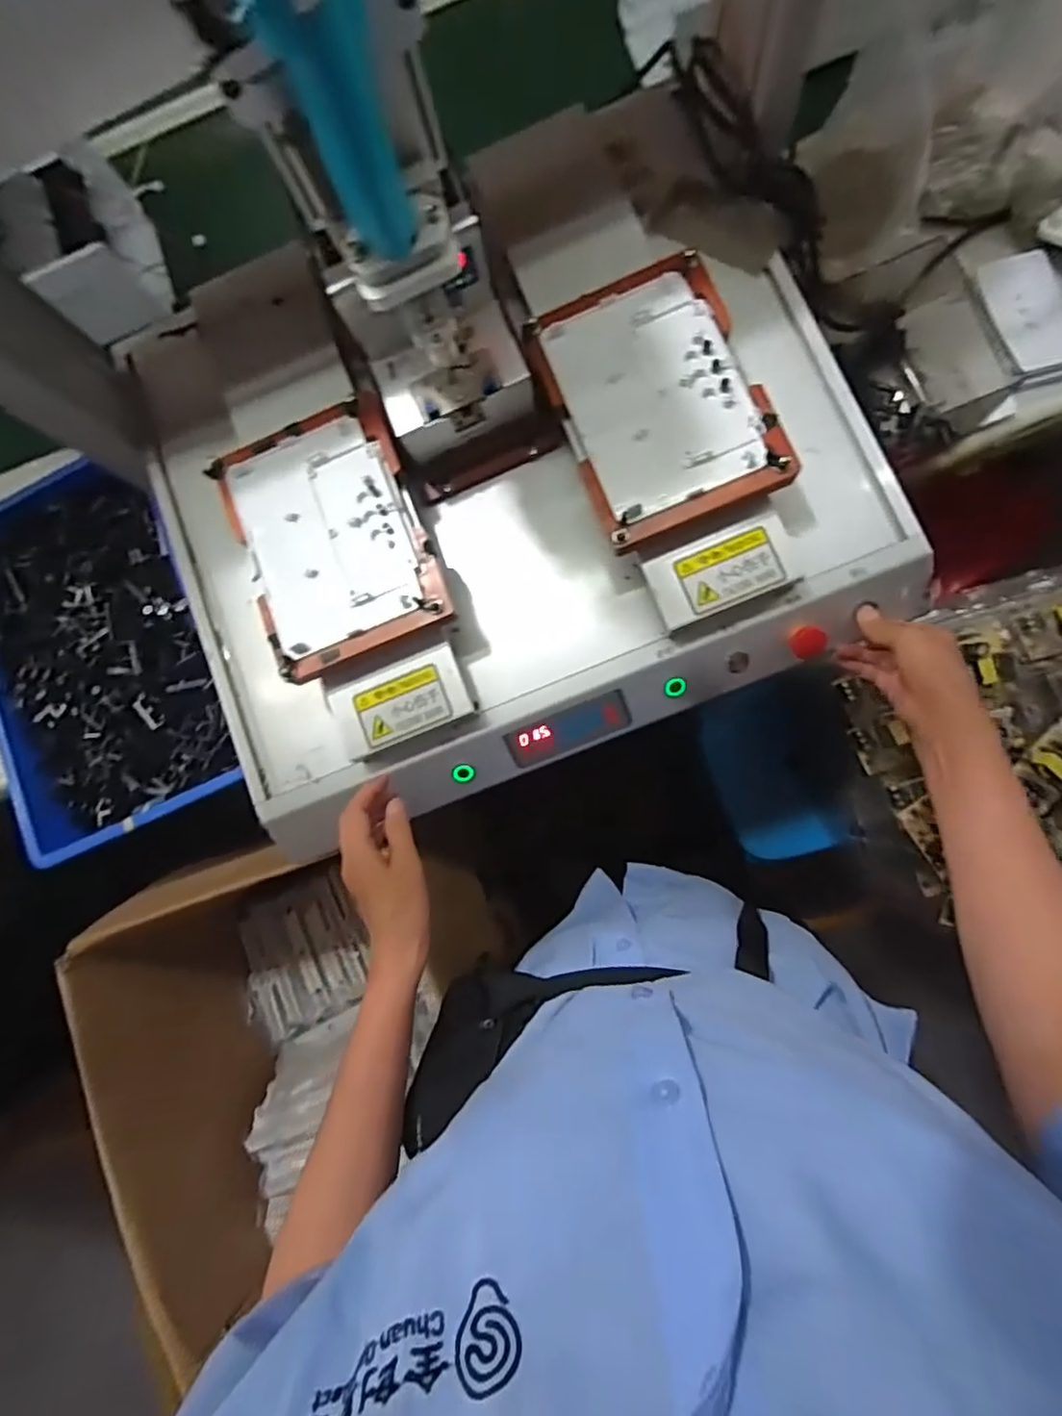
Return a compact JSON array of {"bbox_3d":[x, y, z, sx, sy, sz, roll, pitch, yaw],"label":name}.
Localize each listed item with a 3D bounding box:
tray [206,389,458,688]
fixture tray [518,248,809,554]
[{"bbox_3d":[-0.175,-0.149,0.541,0.159,0.018,0.213,-23,81,4],"label":"tray"},{"bbox_3d":[0.104,-0.254,0.510,0.152,0.022,0.212,-22,81,5],"label":"fixture tray"}]

